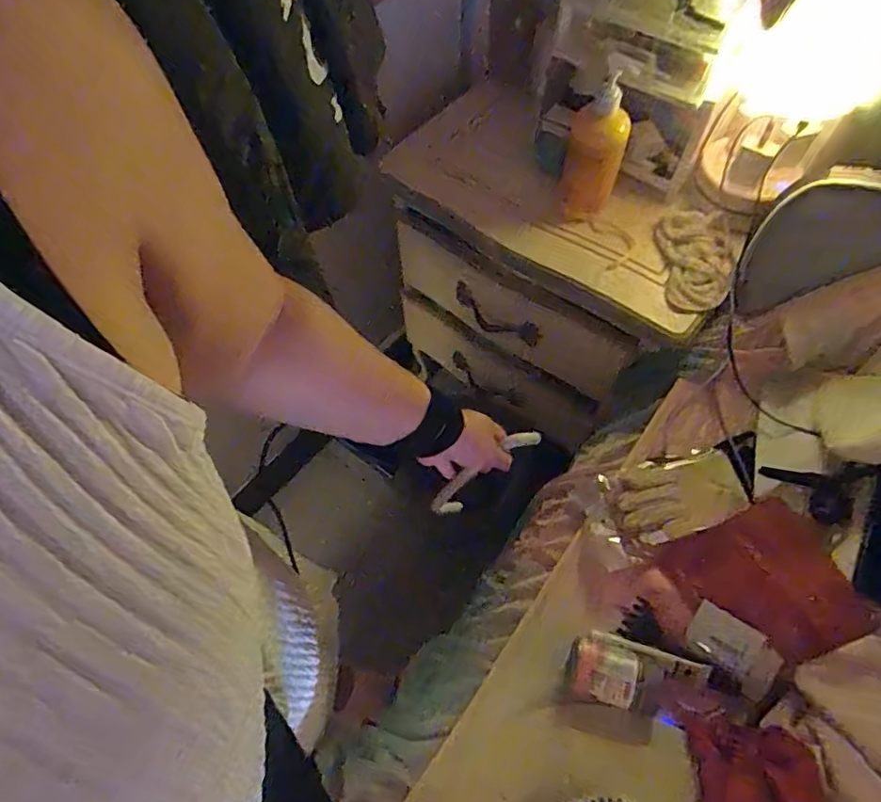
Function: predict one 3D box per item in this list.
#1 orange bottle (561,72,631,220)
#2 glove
[{"bbox_3d":[0.198,-0.321,0.729,0.070,0.149,0.086,11,61,8],"label":"orange bottle"},{"bbox_3d":[0.287,0.106,0.659,0.208,0.037,0.092,-15,61,-7],"label":"glove"}]

